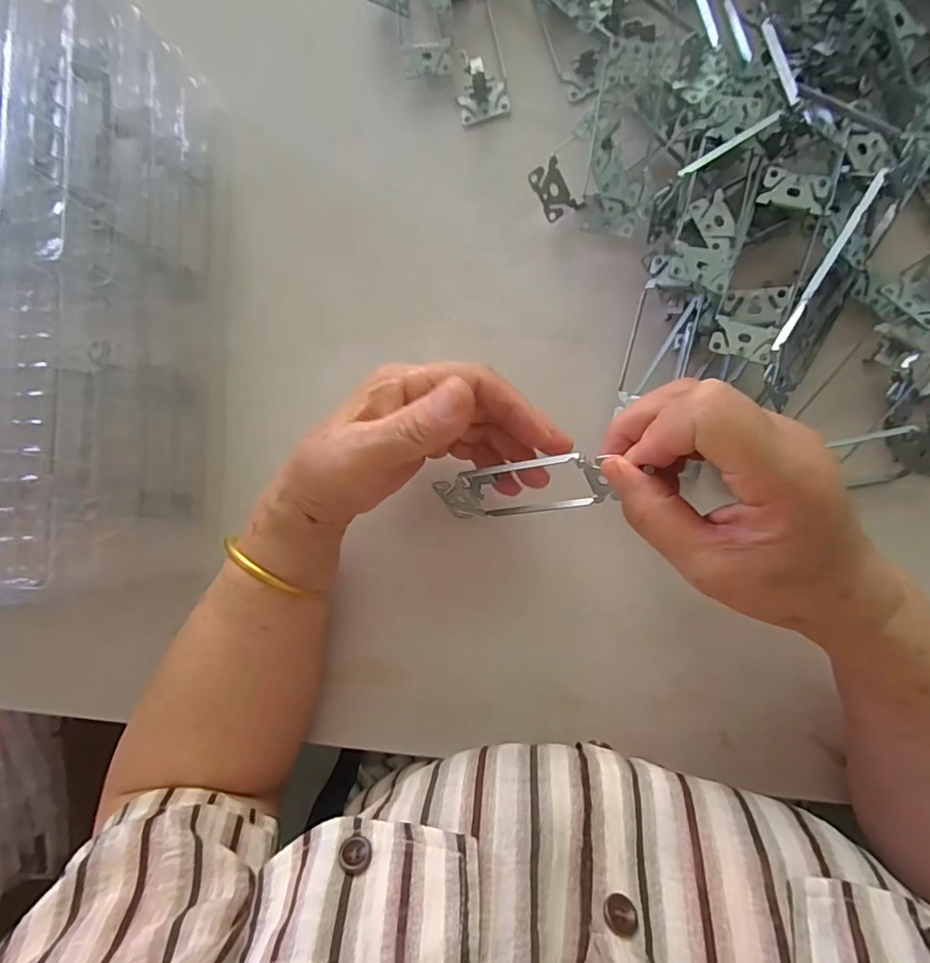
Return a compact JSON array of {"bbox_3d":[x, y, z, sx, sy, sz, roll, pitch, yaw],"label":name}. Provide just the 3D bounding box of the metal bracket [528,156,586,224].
[{"bbox_3d":[0.057,-0.185,0.327,0.022,0.004,0.035,-34,120,10],"label":"metal bracket"}]

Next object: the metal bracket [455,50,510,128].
[{"bbox_3d":[0.010,-0.258,0.336,0.033,0.020,0.028,-10,89,9],"label":"metal bracket"}]

